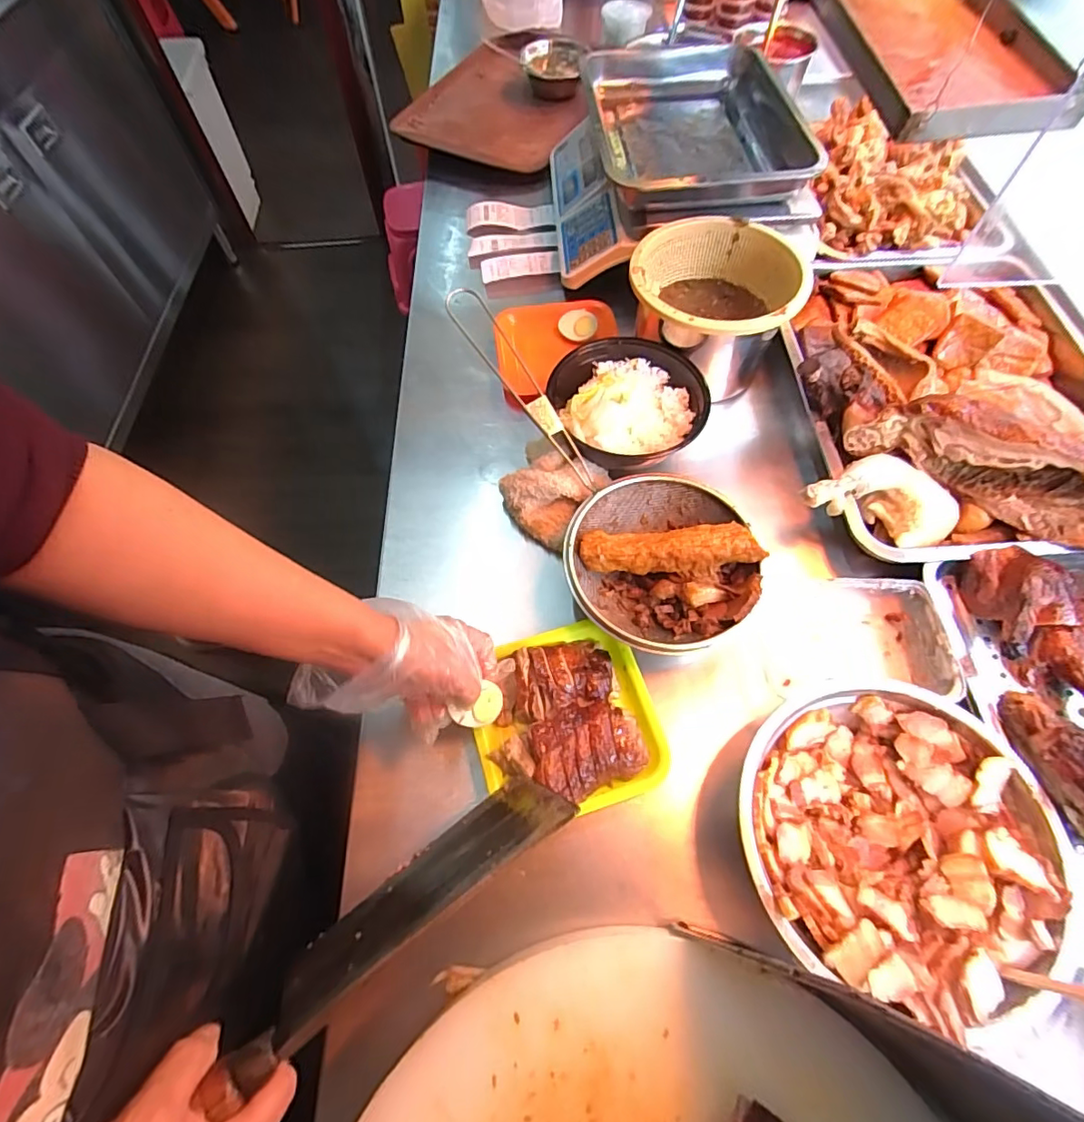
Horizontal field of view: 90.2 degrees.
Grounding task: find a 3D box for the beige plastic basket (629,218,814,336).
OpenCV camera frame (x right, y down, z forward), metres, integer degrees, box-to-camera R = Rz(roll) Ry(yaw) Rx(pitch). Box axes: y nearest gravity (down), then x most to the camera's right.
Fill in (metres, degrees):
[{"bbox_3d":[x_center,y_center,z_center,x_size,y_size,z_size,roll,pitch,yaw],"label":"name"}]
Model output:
[{"bbox_3d":[0.195,-0.303,0.606,0.180,0.063,0.174,24,67,13],"label":"beige plastic basket"}]

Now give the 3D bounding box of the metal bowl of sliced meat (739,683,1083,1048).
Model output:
[{"bbox_3d":[0.261,0.197,0.391,0.220,0.074,0.203,-1,63,1],"label":"metal bowl of sliced meat"}]

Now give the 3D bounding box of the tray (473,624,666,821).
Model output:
[{"bbox_3d":[0.019,0.132,0.464,0.149,0.042,0.152,-17,63,-5],"label":"tray"}]

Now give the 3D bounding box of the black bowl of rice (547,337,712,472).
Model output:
[{"bbox_3d":[0.092,-0.166,0.594,0.165,0.067,0.155,-1,63,3],"label":"black bowl of rice"}]

